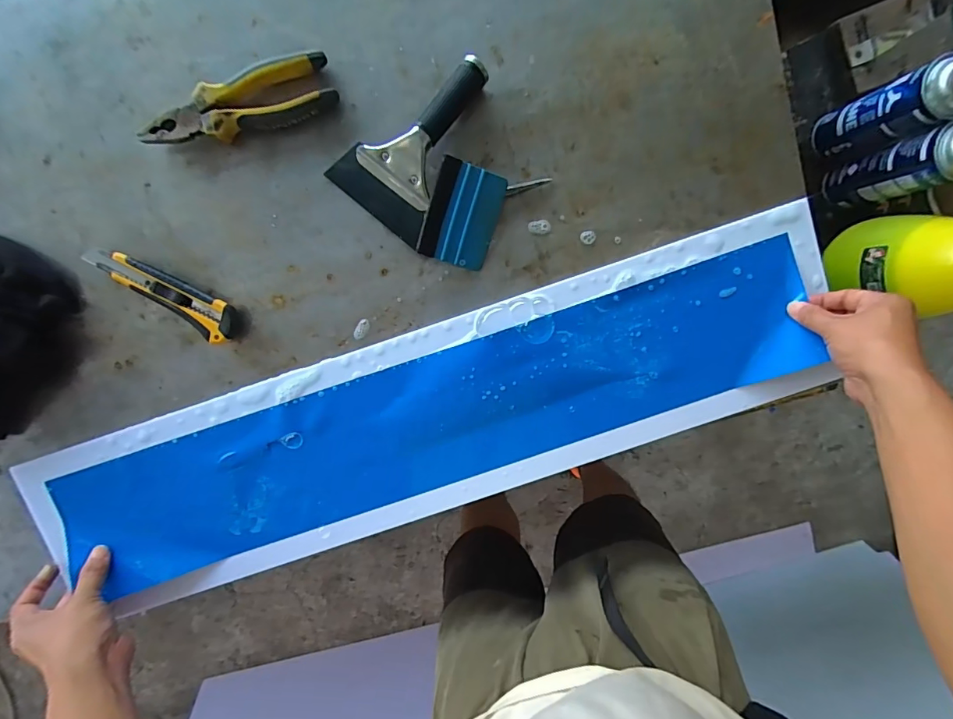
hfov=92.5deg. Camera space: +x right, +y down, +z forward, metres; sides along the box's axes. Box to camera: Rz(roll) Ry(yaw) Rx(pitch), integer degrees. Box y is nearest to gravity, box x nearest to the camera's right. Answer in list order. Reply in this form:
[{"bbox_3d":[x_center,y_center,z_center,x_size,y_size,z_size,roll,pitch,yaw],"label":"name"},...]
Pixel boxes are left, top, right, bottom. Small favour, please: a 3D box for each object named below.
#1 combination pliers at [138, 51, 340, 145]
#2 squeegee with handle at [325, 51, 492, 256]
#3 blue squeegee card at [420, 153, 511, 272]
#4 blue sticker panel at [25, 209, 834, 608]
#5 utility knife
[{"bbox_3d":[-0.234,-0.249,0.448,0.186,0.027,0.056,-17,98,0],"label":"combination pliers"},{"bbox_3d":[-0.053,-0.218,0.455,0.114,0.034,0.177,39,95,-7],"label":"squeegee with handle"},{"bbox_3d":[-0.013,-0.146,0.466,0.072,0.004,0.097,13,106,-20],"label":"blue squeegee card"},{"bbox_3d":[-0.047,0.053,0.494,0.846,0.019,0.205,-20,97,1],"label":"blue sticker panel"},{"bbox_3d":[-0.325,-0.071,0.468,0.161,0.026,0.039,28,96,-6],"label":"utility knife"}]

